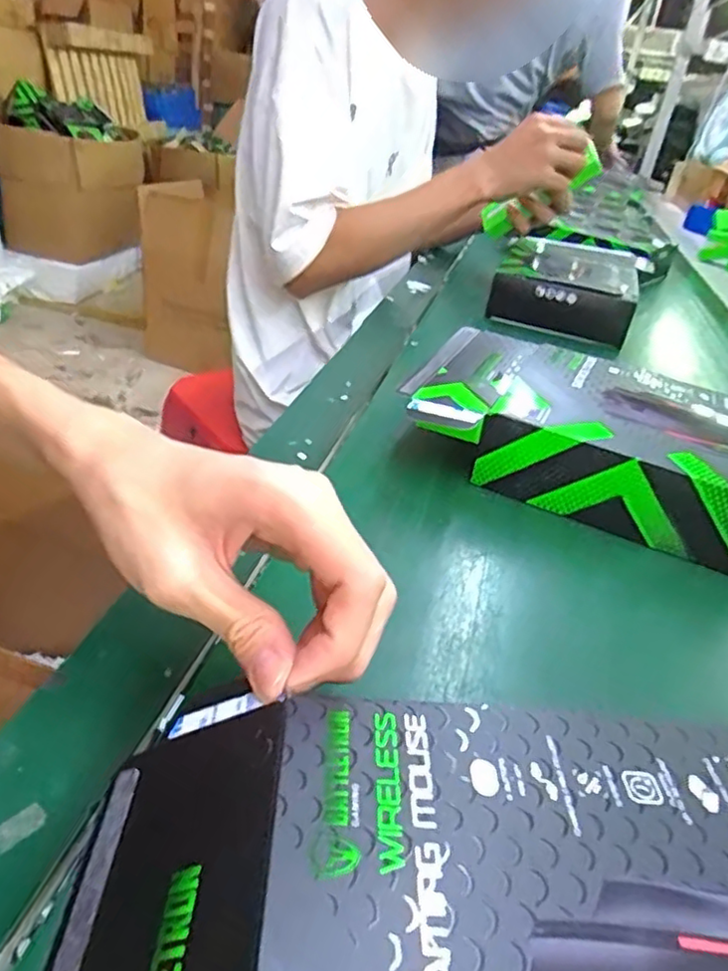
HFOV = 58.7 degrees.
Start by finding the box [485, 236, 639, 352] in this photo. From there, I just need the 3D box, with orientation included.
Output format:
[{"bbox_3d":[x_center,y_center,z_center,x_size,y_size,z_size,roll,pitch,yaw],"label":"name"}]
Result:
[{"bbox_3d":[0.249,-0.248,0.818,0.161,0.068,0.227,16,33,13],"label":"box"}]

